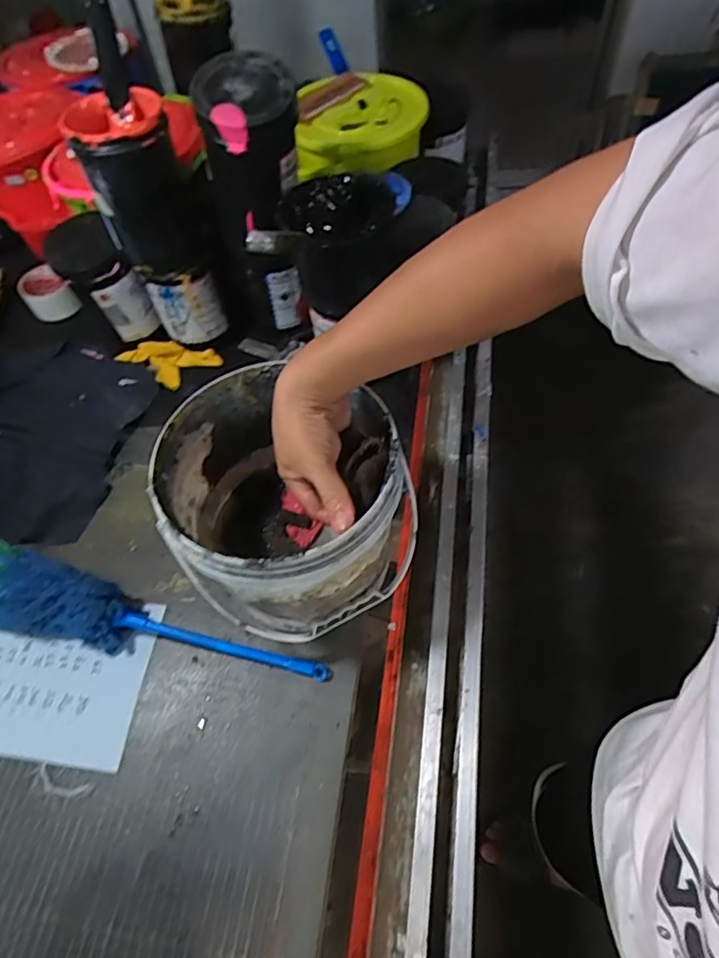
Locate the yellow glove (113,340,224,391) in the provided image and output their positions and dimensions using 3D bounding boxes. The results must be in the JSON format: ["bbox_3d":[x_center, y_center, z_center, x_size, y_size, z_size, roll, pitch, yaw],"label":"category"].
[{"bbox_3d":[-0.283,-0.170,0.849,0.147,0.015,0.072,13,74,4],"label":"yellow glove"}]

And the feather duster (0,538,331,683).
[{"bbox_3d":[-0.357,0.131,0.636,0.638,0.063,0.094,17,60,13],"label":"feather duster"}]

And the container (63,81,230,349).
[{"bbox_3d":[-0.255,-0.315,0.740,0.113,0.285,0.090,-23,59,-10],"label":"container"}]

